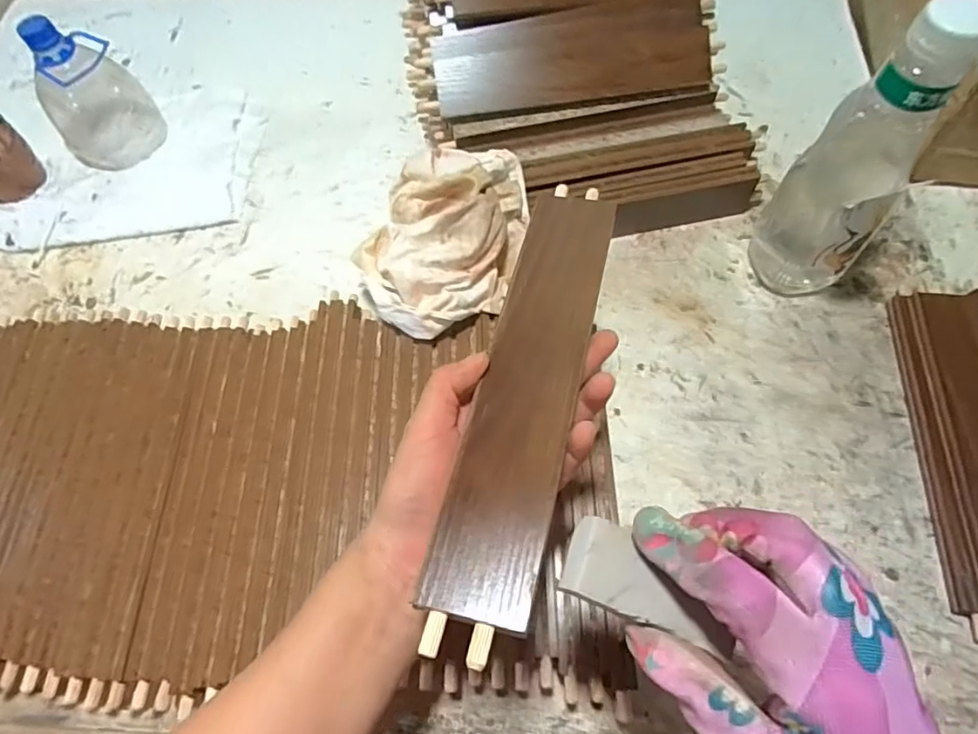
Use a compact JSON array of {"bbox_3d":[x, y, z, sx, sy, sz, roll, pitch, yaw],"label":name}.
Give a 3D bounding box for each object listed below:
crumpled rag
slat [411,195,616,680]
[{"bbox_3d":[-0.039,-0.112,0.474,0.133,0.058,0.179,2,64,4],"label":"crumpled rag"},{"bbox_3d":[0.023,0.002,0.302,0.049,0.010,0.270,11,58,9],"label":"slat"}]

